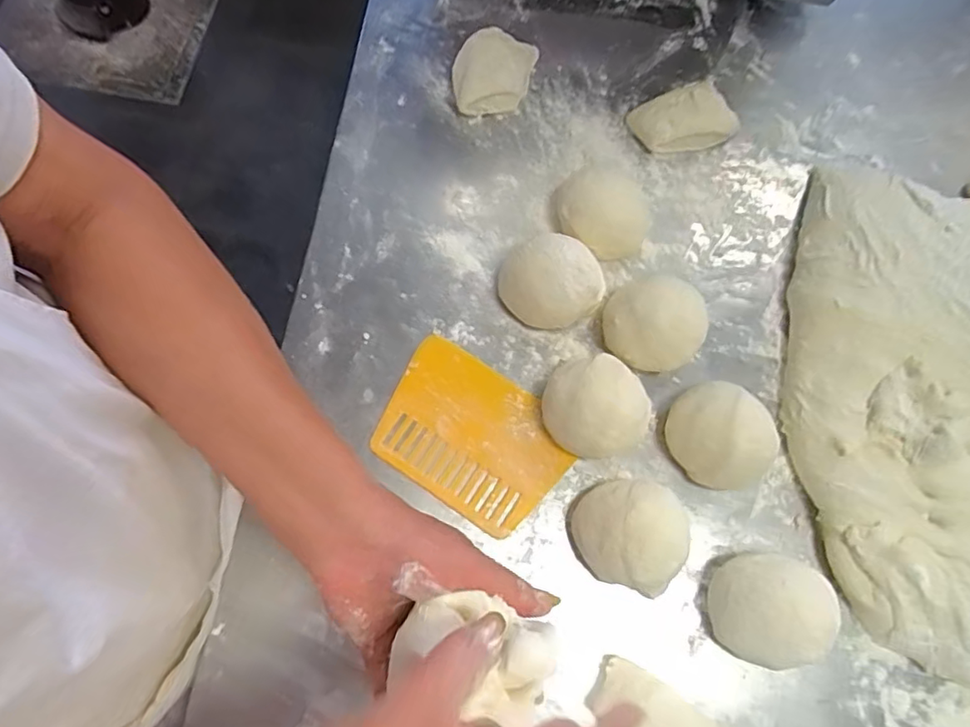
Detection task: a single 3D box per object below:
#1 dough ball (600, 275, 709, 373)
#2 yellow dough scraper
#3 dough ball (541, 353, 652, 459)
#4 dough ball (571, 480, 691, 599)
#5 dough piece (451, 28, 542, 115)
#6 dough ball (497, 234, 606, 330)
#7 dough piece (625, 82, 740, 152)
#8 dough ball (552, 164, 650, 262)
[{"bbox_3d":[0.143,-0.033,0.513,0.076,0.064,0.078,1,72,-4],"label":"dough ball"},{"bbox_3d":[-0.012,0.060,0.499,0.155,0.008,0.117,34,71,7],"label":"yellow dough scraper"},{"bbox_3d":[0.095,0.034,0.492,0.087,0.062,0.082,1,72,-4],"label":"dough ball"},{"bbox_3d":[0.110,0.130,0.455,0.078,0.059,0.073,1,72,-4],"label":"dough ball"},{"bbox_3d":[0.007,-0.299,0.613,0.075,0.038,0.101,17,71,2],"label":"dough piece"},{"bbox_3d":[0.057,-0.073,0.522,0.074,0.062,0.078,1,72,-4],"label":"dough ball"},{"bbox_3d":[0.208,-0.255,0.611,0.105,0.036,0.073,-29,76,-13],"label":"dough piece"},{"bbox_3d":[0.113,-0.148,0.561,0.091,0.043,0.091,1,72,-4],"label":"dough ball"}]

